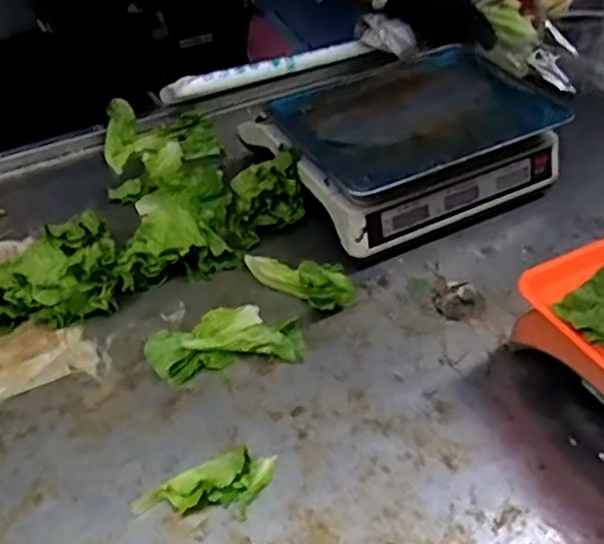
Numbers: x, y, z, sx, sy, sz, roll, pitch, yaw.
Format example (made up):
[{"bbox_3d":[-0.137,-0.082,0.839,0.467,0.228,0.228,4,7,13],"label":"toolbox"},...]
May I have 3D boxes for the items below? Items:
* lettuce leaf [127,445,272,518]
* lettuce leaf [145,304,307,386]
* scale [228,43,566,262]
[{"bbox_3d":[-0.079,0.189,0.606,0.124,0.027,0.047,-16,44,-16],"label":"lettuce leaf"},{"bbox_3d":[-0.082,0.065,0.734,0.161,0.031,0.086,-10,42,-10],"label":"lettuce leaf"},{"bbox_3d":[0.132,-0.175,0.945,0.336,0.112,0.293,-21,45,-21],"label":"scale"}]

